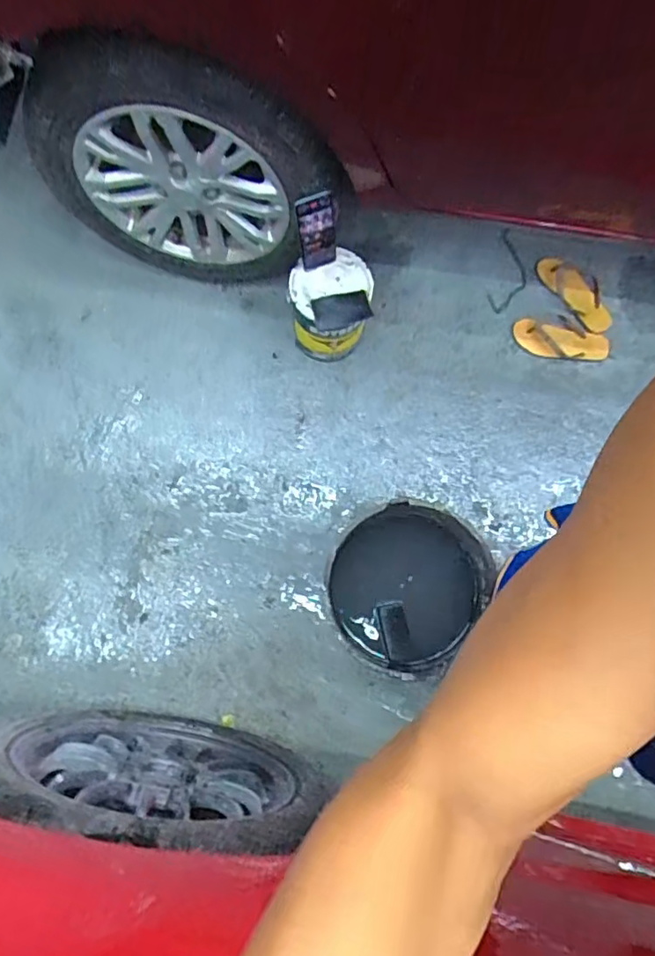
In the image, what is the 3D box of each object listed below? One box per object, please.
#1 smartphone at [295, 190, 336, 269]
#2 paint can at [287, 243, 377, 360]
[{"bbox_3d":[-0.021,-0.480,1.126,0.073,0.160,0.014,-13,63,-2],"label":"smartphone"},{"bbox_3d":[0.005,-0.372,1.284,0.168,0.214,0.156,0,77,0],"label":"paint can"}]

